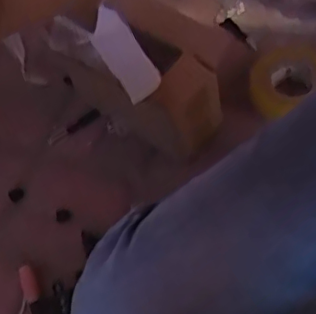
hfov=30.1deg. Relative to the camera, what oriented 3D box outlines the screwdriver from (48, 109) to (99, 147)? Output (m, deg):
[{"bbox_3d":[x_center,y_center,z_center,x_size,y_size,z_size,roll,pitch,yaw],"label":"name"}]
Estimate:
[{"bbox_3d":[-0.155,-0.055,1.092,0.107,0.021,0.021,-34,59,-15],"label":"screwdriver"}]

